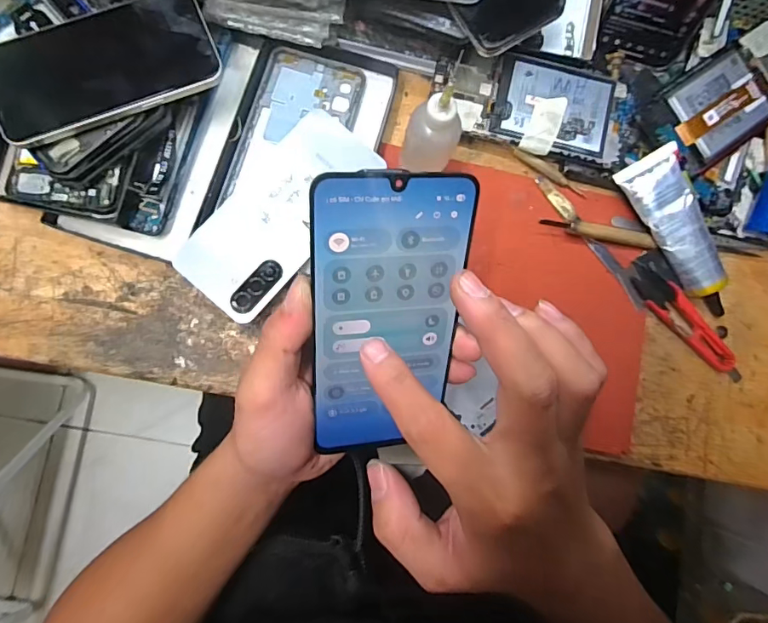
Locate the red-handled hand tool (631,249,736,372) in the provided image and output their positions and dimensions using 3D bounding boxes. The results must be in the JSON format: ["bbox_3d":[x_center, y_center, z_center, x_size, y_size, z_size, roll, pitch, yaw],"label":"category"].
[{"bbox_3d":[0.239,0.001,0.382,0.034,0.012,0.109,-43,89,-9],"label":"red-handled hand tool"}]

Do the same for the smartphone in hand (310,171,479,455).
[{"bbox_3d":[0.001,0.010,0.240,0.072,0.005,0.156,-4,121,-13],"label":"smartphone in hand"}]

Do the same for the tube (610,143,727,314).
[{"bbox_3d":[0.233,-0.059,0.377,0.041,0.023,0.135,-31,95,18],"label":"tube"}]

